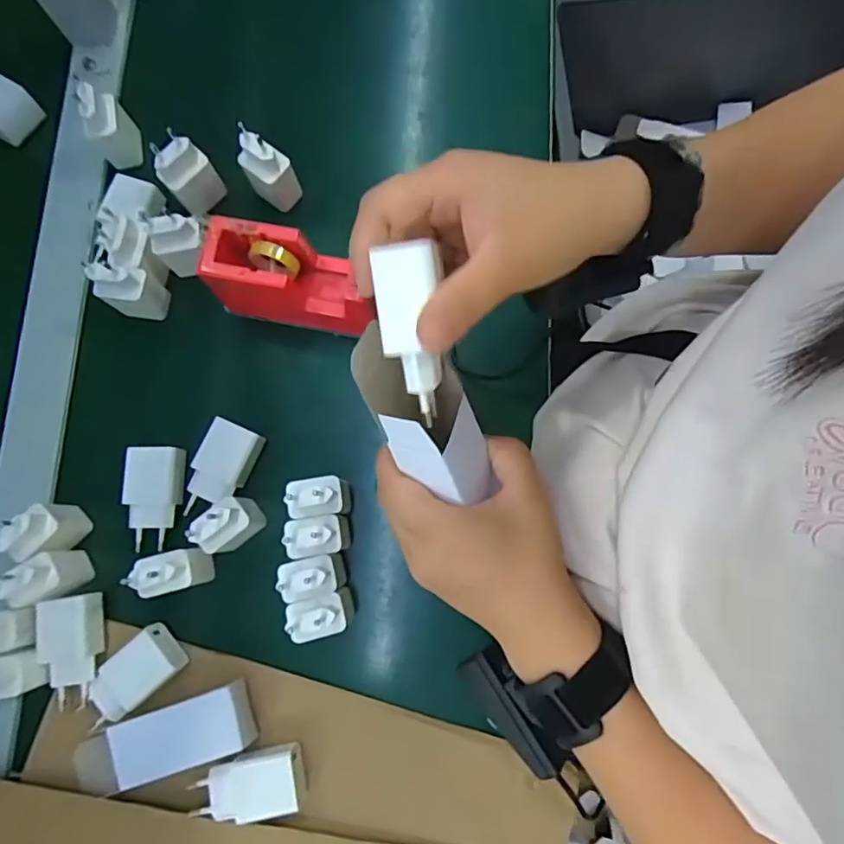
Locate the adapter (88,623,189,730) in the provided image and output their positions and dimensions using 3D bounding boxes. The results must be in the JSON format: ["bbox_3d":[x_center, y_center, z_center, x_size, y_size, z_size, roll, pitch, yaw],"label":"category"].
[{"bbox_3d":[-0.214,0.189,0.419,0.069,0.025,0.040,-43,81,-7],"label":"adapter"}]

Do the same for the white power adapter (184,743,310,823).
[{"bbox_3d":[-0.124,0.257,0.399,0.077,0.021,0.039,-12,79,-1],"label":"white power adapter"}]

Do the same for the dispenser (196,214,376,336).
[{"bbox_3d":[-0.103,-0.113,0.446,0.121,0.086,0.051,9,79,3],"label":"dispenser"}]

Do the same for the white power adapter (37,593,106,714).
[{"bbox_3d":[-0.261,0.171,0.426,0.041,0.025,0.078,-11,79,-1],"label":"white power adapter"}]

